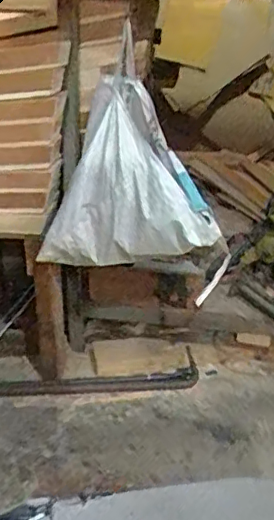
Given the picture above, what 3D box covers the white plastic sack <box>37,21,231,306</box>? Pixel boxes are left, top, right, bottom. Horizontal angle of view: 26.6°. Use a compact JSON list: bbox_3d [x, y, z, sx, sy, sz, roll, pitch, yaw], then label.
[{"bbox_3d":[0.012,-0.161,1.113,0.336,0.336,0.209,6,24,11],"label":"white plastic sack"}]

